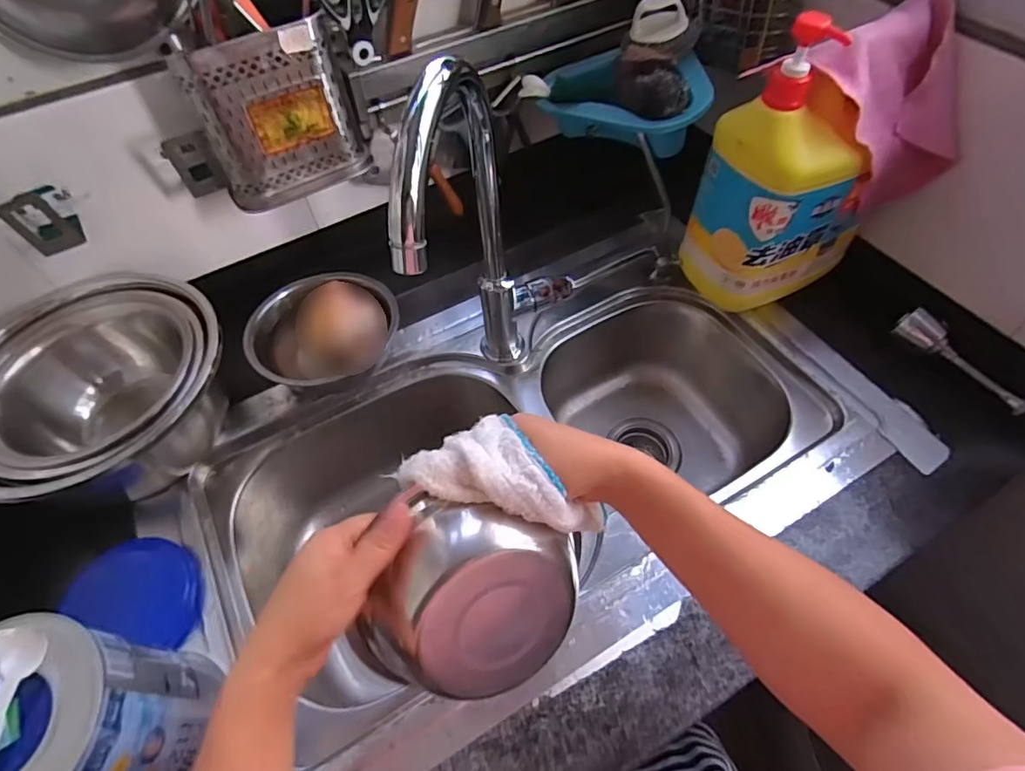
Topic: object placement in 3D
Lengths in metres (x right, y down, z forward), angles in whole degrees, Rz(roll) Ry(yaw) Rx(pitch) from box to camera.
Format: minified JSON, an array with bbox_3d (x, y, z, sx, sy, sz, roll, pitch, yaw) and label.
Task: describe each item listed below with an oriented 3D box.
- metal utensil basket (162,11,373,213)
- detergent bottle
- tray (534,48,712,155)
[{"bbox_3d":[-0.236,-0.287,0.570,0.164,0.150,0.076,-26,60,-14],"label":"metal utensil basket"},{"bbox_3d":[0.309,-0.227,0.606,0.156,0.312,0.107,-19,58,-10],"label":"detergent bottle"},{"bbox_3d":[0.134,-0.346,0.661,0.203,0.070,0.121,22,60,16],"label":"tray"}]

